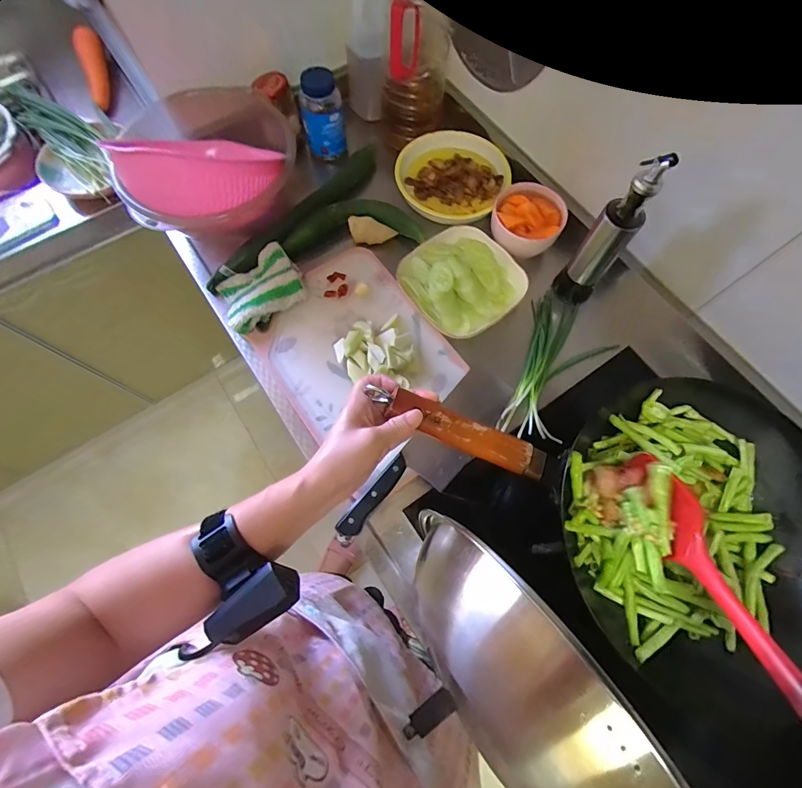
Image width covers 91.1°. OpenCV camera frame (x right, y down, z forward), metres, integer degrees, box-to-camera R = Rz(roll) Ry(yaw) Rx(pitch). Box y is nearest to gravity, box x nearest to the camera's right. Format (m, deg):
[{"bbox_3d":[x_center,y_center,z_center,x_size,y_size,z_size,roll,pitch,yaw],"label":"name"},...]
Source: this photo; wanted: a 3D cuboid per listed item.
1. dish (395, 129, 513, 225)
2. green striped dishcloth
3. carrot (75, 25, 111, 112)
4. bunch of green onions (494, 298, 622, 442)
[{"bbox_3d":[0.096,-0.383,0.695,0.193,0.034,0.172,-18,72,-6],"label":"dish"},{"bbox_3d":[-0.224,-0.166,0.619,0.130,0.025,0.106,-37,75,-12],"label":"green striped dishcloth"},{"bbox_3d":[-0.583,-0.623,0.757,0.045,0.041,0.182,-15,84,-5],"label":"carrot"},{"bbox_3d":[0.241,-0.037,0.601,0.125,0.018,0.237,19,72,6],"label":"bunch of green onions"}]

